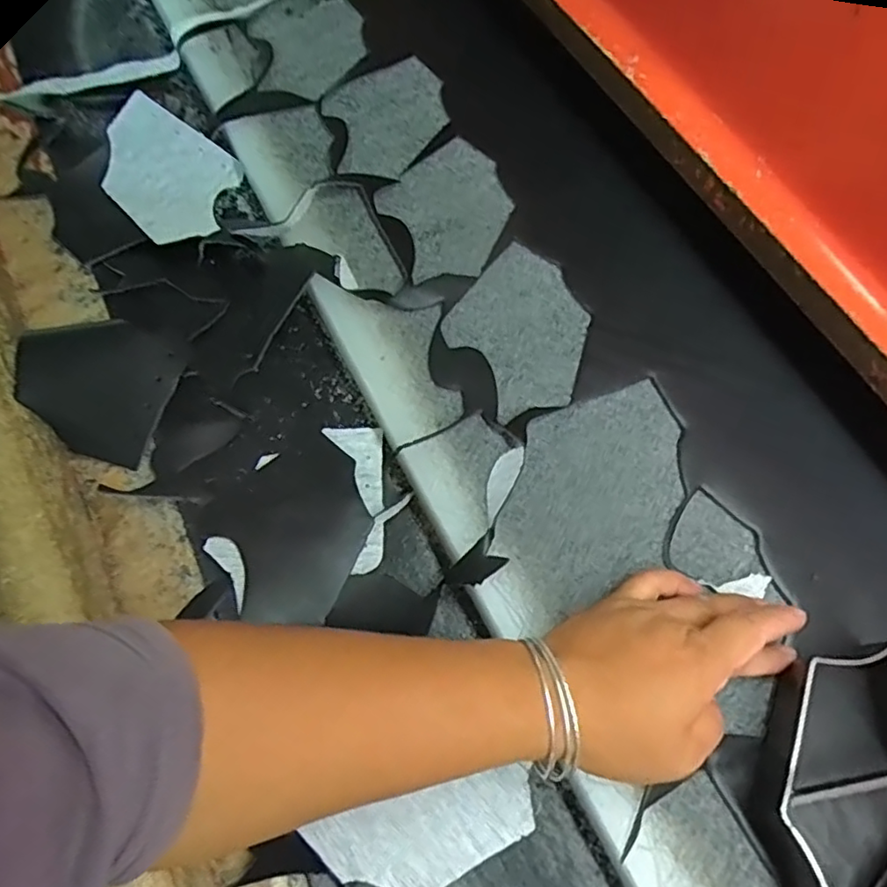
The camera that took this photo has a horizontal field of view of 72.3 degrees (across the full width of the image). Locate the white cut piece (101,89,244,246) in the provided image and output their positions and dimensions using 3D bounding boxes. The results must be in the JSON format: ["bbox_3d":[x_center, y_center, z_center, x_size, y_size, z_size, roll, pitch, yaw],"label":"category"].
[{"bbox_3d":[-0.224,-0.221,0.497,0.093,0.024,0.105,26,71,-29],"label":"white cut piece"}]

